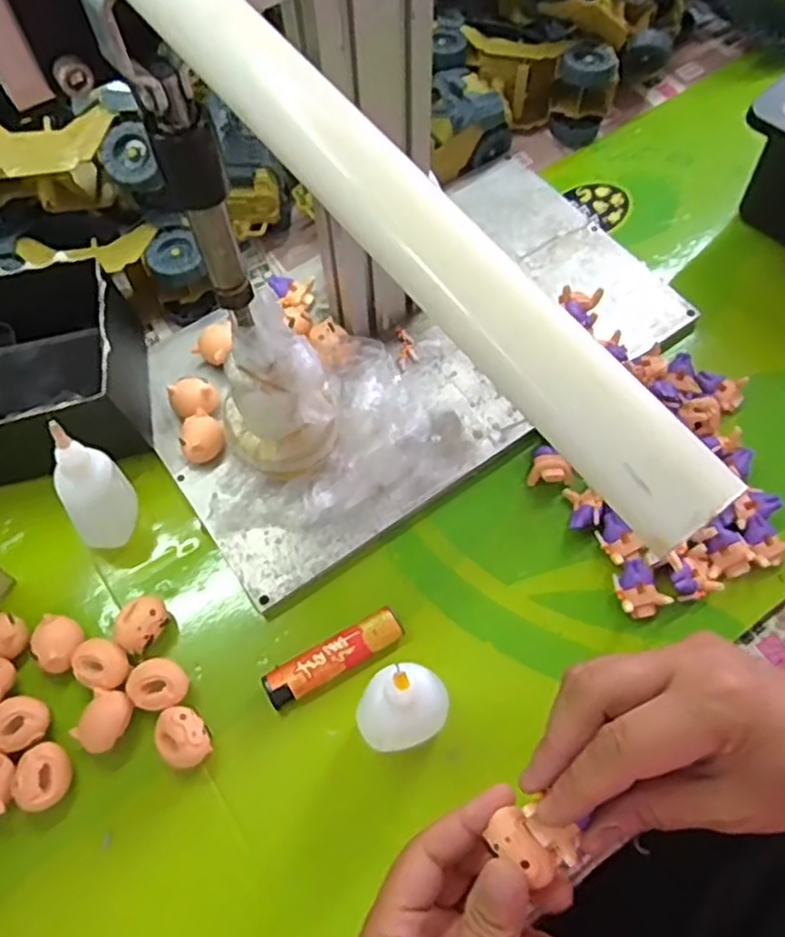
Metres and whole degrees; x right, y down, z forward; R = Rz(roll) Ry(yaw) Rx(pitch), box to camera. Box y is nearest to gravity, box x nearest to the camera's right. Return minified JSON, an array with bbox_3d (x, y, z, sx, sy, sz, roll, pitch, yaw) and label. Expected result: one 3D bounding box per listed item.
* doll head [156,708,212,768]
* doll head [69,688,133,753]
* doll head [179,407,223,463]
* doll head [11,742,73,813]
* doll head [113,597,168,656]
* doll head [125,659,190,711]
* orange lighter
[{"bbox_3d":[-0.108,0.141,0.375,0.024,0.024,0.031,-34,67,-14],"label":"doll head"},{"bbox_3d":[-0.151,0.133,0.381,0.022,0.019,0.030,24,67,13],"label":"doll head"},{"bbox_3d":[-0.120,-0.018,0.453,0.028,0.023,0.027,-35,68,-15],"label":"doll head"},{"bbox_3d":[-0.178,0.158,0.368,0.026,0.021,0.027,-31,67,-13],"label":"doll head"},{"bbox_3d":[-0.140,0.088,0.406,0.022,0.022,0.031,34,69,17],"label":"doll head"},{"bbox_3d":[-0.125,0.117,0.389,0.030,0.020,0.027,32,69,16],"label":"doll head"},{"bbox_3d":[-0.032,0.104,0.399,0.080,0.010,0.020,-28,66,-12],"label":"orange lighter"}]

